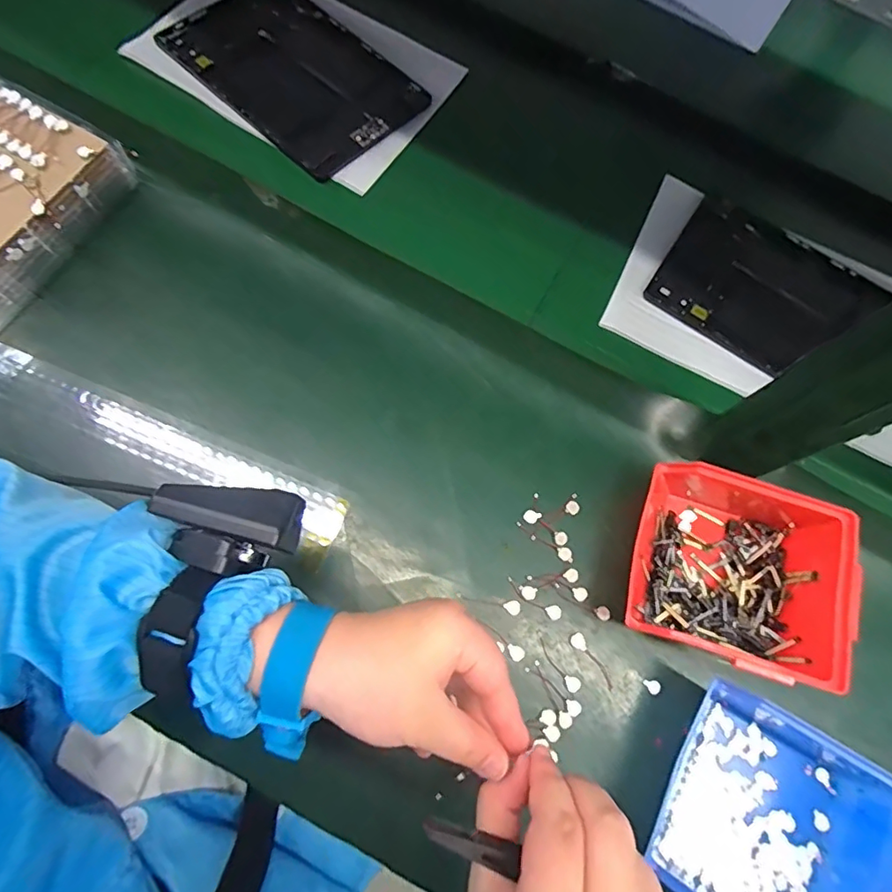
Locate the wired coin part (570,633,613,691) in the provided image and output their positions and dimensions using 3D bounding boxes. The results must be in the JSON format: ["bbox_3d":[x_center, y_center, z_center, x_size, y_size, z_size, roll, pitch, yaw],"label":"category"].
[{"bbox_3d":[0.105,0.153,0.369,0.010,0.004,0.044,-36,78,-17],"label":"wired coin part"}]

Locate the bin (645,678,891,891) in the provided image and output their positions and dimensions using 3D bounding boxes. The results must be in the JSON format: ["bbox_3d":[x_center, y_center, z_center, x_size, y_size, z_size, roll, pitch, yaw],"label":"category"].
[{"bbox_3d":[0.205,0.234,0.323,0.132,0.062,0.130,31,72,5],"label":"bin"}]

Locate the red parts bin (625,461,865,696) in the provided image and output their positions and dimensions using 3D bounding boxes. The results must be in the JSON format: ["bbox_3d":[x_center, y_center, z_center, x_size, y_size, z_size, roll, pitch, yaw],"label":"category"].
[{"bbox_3d":[0.203,0.084,0.367,0.135,0.058,0.136,19,71,1],"label":"red parts bin"}]

